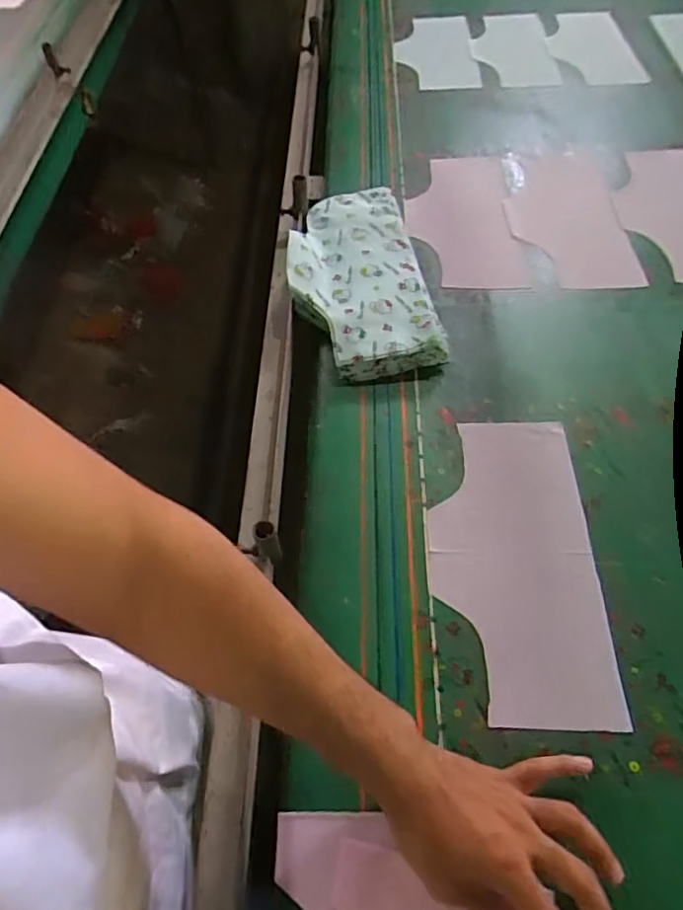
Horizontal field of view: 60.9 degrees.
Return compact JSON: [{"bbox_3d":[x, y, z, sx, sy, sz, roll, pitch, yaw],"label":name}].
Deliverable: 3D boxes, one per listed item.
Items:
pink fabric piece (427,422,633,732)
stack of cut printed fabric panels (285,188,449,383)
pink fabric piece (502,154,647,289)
[{"bbox_3d":[0.162,0.095,0.557,0.150,0.009,0.303,0,57,3],"label":"pink fabric piece"},{"bbox_3d":[0.018,-0.239,0.758,0.173,0.040,0.335,-10,56,-3],"label":"stack of cut printed fabric panels"},{"bbox_3d":[0.322,-0.348,0.843,0.158,0.012,0.327,1,55,2],"label":"pink fabric piece"}]

